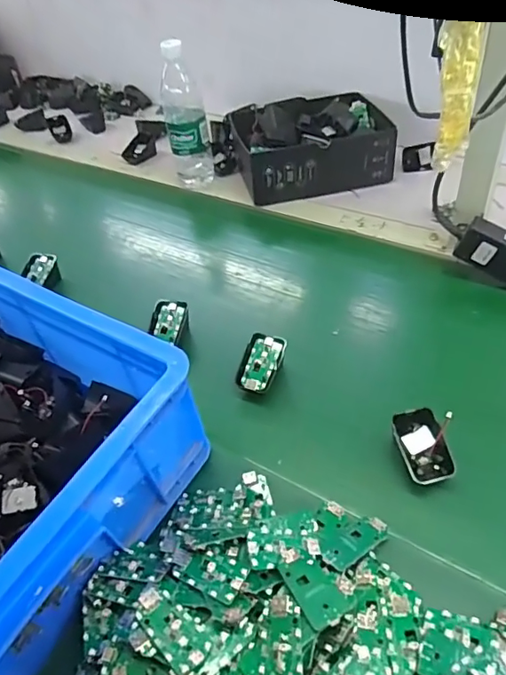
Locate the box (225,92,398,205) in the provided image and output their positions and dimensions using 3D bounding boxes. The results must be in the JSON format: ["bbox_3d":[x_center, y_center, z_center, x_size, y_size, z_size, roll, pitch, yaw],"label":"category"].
[{"bbox_3d":[0.100,-0.328,0.901,0.246,0.093,0.191,-14,45,-7],"label":"box"}]

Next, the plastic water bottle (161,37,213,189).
[{"bbox_3d":[-0.112,-0.361,0.870,0.067,0.221,0.057,-12,45,-5],"label":"plastic water bottle"}]

